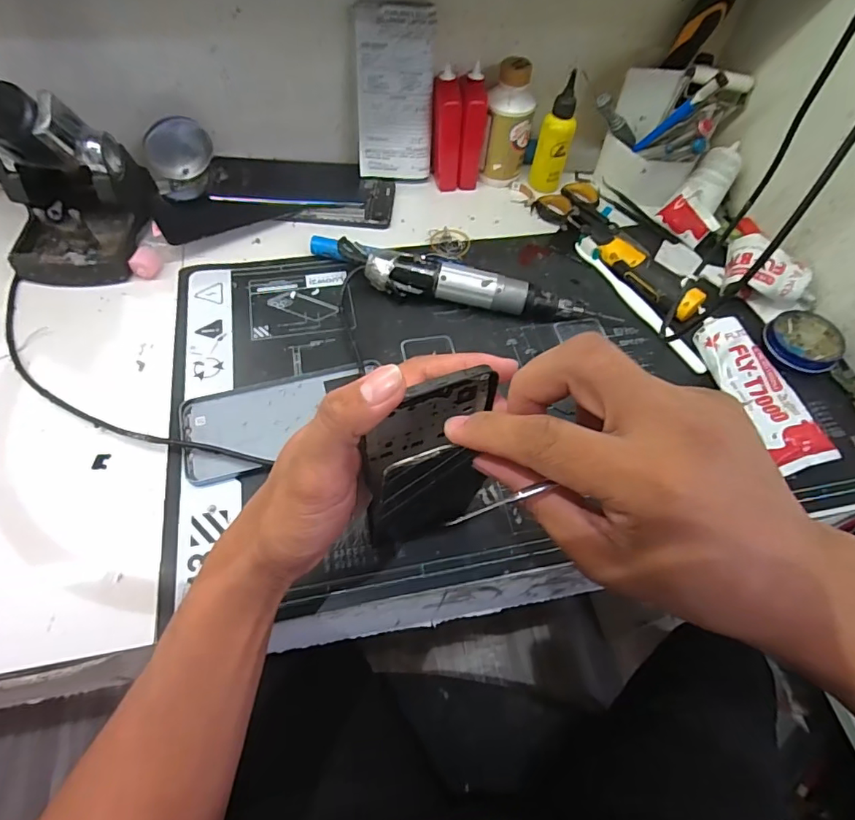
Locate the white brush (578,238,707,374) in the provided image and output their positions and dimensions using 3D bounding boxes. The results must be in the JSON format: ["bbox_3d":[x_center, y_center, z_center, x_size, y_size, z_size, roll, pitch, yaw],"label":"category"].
[{"bbox_3d":[0.202,-0.106,0.495,0.013,0.014,0.181,-23,62,-16],"label":"white brush"}]

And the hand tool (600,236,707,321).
[{"bbox_3d":[0.220,-0.130,0.504,0.038,0.025,0.112,-33,65,-21],"label":"hand tool"}]

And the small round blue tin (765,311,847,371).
[{"bbox_3d":[0.347,-0.066,0.468,0.074,0.016,0.062,-29,64,-19],"label":"small round blue tin"}]

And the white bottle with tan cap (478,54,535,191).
[{"bbox_3d":[0.087,-0.303,0.552,0.047,0.120,0.041,20,59,9],"label":"white bottle with tan cap"}]

